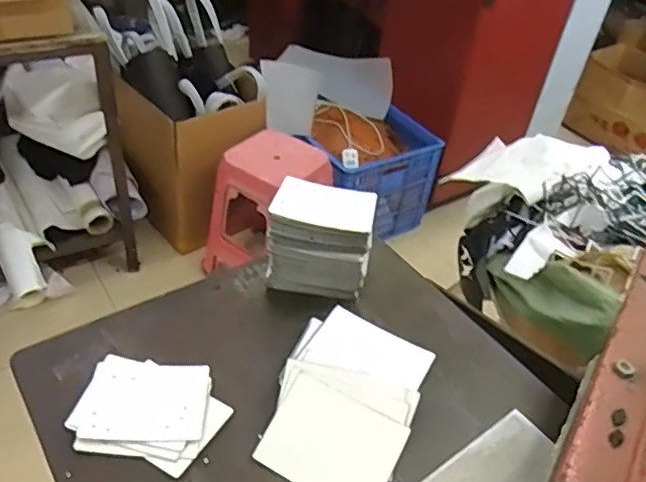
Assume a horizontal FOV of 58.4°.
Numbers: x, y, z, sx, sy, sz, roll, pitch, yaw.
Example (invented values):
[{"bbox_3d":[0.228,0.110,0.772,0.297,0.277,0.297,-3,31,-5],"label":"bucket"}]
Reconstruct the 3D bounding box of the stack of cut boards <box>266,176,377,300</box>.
[{"bbox_3d":[-0.002,-0.003,0.632,0.106,0.103,0.072,9,40,3],"label":"stack of cut boards"}]

